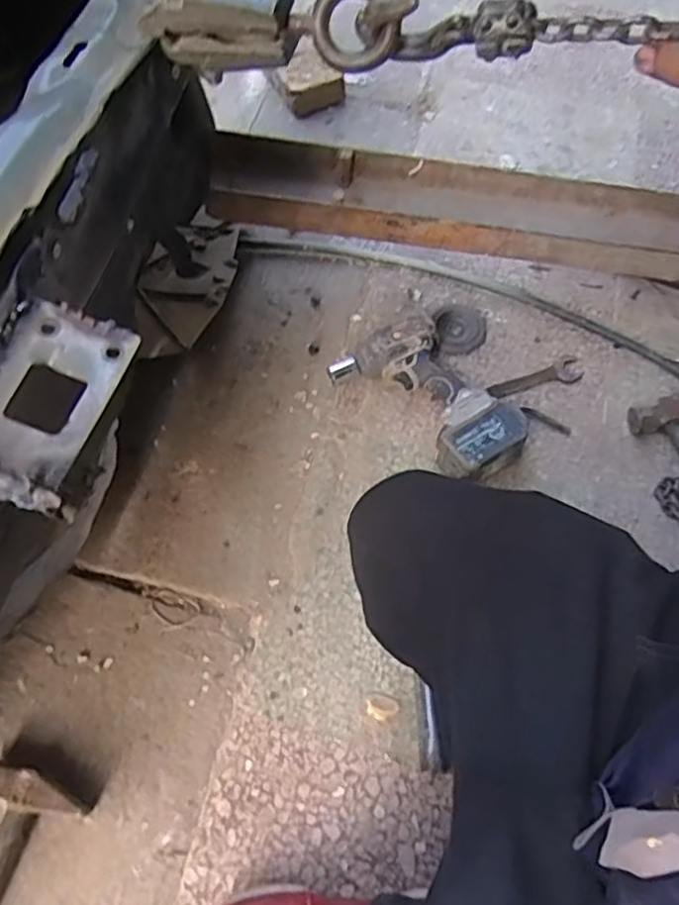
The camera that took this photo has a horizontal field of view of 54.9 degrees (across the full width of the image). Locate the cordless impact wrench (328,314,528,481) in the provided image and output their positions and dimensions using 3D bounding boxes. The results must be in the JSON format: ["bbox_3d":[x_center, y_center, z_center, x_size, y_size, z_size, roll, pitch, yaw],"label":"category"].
[{"bbox_3d":[0.134,-0.077,0.914,0.268,0.074,0.157,40,71,17],"label":"cordless impact wrench"}]

